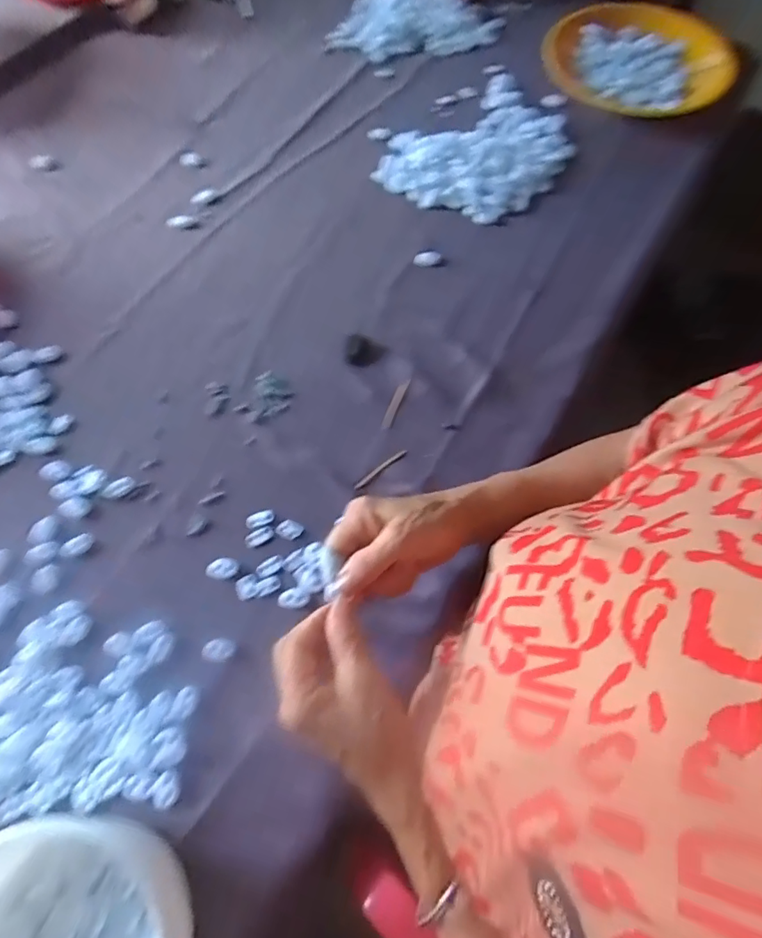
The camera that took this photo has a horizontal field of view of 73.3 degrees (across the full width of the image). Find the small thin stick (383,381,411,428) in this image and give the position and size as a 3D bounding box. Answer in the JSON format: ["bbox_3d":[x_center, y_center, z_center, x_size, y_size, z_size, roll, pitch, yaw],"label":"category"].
[{"bbox_3d":[0.016,-0.068,0.518,0.010,0.009,0.061,21,68,6],"label":"small thin stick"}]

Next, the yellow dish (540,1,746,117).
[{"bbox_3d":[0.349,-0.555,0.693,0.246,0.042,0.187,20,67,9],"label":"yellow dish"}]

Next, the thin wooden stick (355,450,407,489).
[{"bbox_3d":[0.000,0.000,0.495,0.062,0.004,0.006,-37,73,-16],"label":"thin wooden stick"}]

